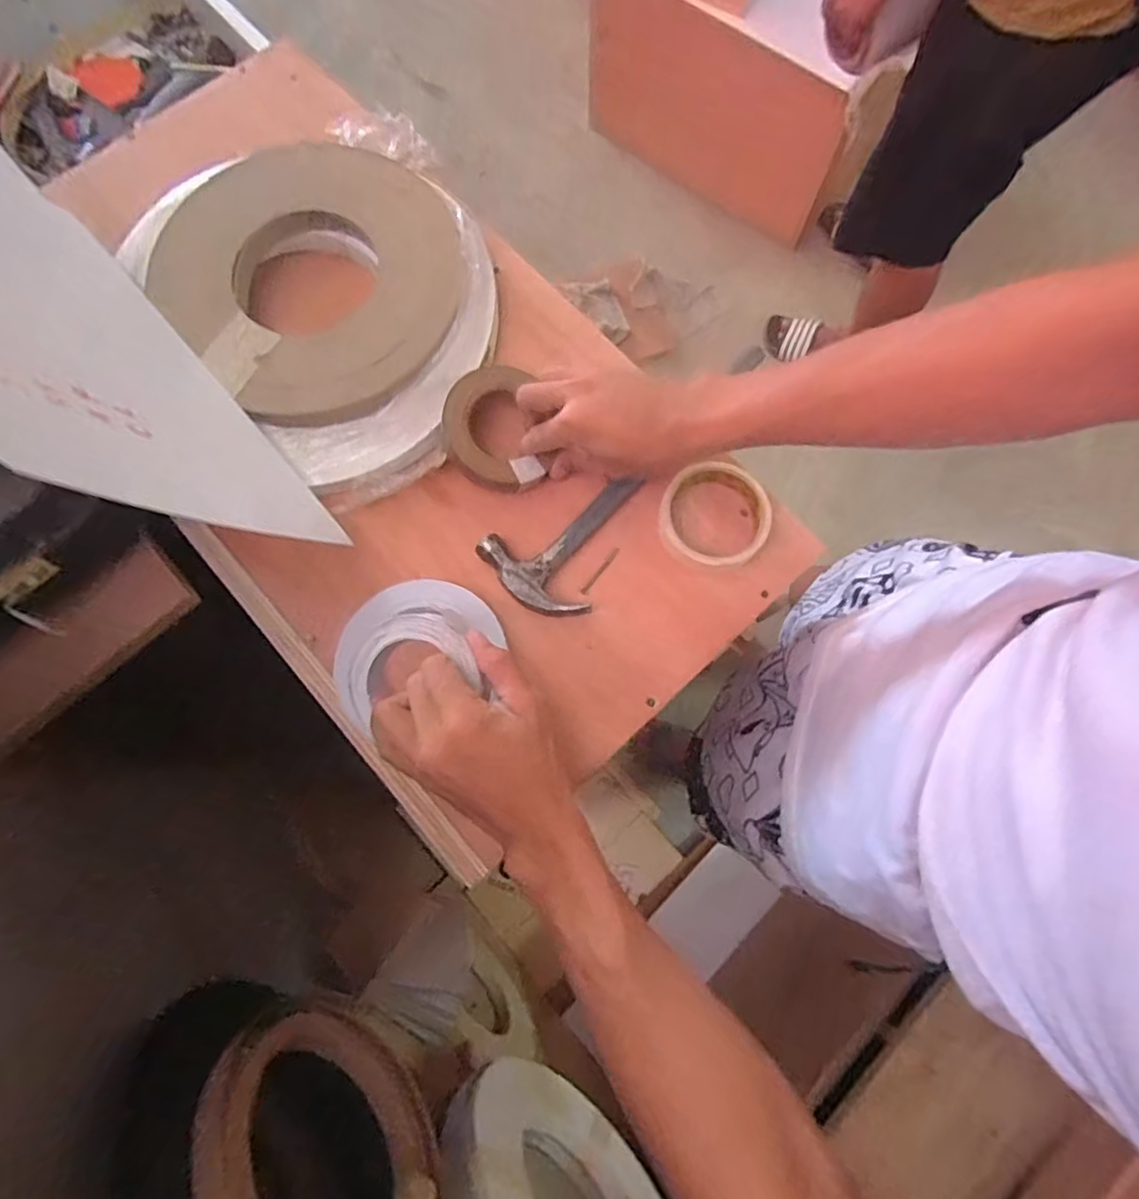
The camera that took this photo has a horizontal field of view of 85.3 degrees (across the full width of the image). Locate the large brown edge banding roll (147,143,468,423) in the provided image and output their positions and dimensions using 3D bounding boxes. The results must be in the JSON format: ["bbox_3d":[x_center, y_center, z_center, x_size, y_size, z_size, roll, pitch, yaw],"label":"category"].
[{"bbox_3d":[-0.216,-0.284,0.535,0.246,0.023,0.249,0,77,1],"label":"large brown edge banding roll"}]

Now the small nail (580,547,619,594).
[{"bbox_3d":[0.025,-0.024,0.516,0.005,0.004,0.047,38,80,8],"label":"small nail"}]

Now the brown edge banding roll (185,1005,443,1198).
[{"bbox_3d":[-0.156,0.353,0.397,0.037,0.175,0.178,-41,80,-8],"label":"brown edge banding roll"}]

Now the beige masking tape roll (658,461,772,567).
[{"bbox_3d":[0.121,-0.069,0.515,0.087,0.025,0.088,0,77,1],"label":"beige masking tape roll"}]

